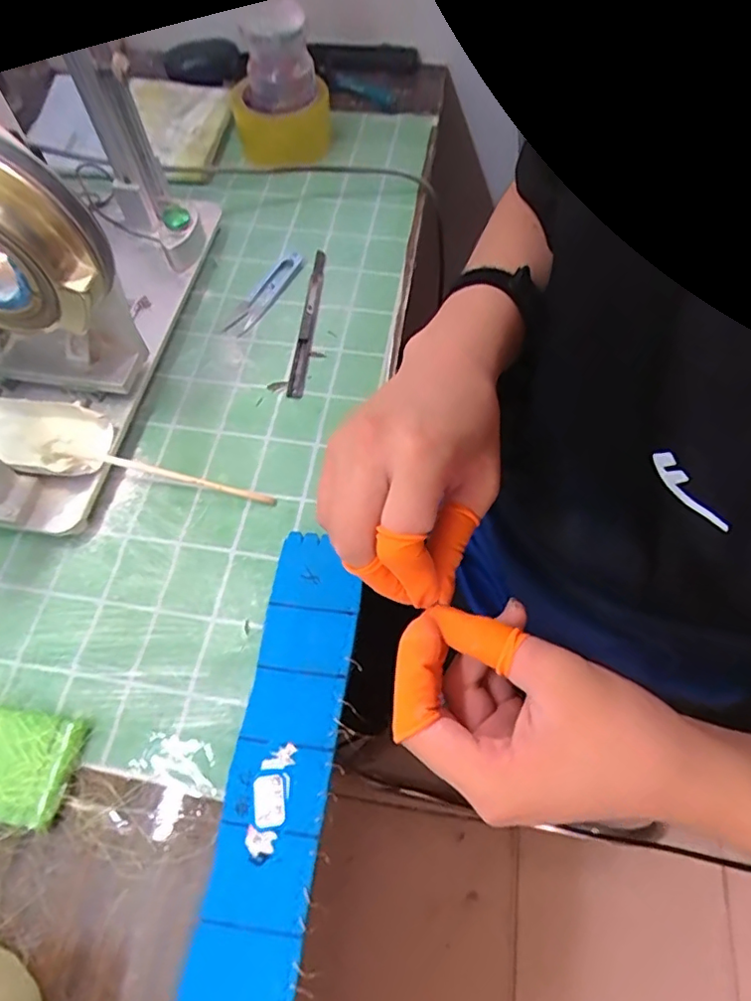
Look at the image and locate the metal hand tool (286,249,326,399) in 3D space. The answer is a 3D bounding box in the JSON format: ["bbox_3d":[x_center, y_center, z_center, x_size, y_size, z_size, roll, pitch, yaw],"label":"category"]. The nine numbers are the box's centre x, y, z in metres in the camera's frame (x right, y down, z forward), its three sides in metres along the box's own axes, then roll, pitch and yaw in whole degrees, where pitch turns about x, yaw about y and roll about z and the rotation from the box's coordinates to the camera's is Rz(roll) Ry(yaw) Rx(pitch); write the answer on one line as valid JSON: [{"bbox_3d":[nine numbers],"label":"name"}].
[{"bbox_3d":[-0.057,-0.156,0.492,0.014,0.004,0.169,3,62,4],"label":"metal hand tool"}]

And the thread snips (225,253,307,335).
[{"bbox_3d":[-0.095,-0.182,0.504,0.021,0.006,0.101,25,66,16],"label":"thread snips"}]

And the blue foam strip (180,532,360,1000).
[{"bbox_3d":[-0.056,0.176,0.307,0.054,0.012,0.330,6,62,6],"label":"blue foam strip"}]

